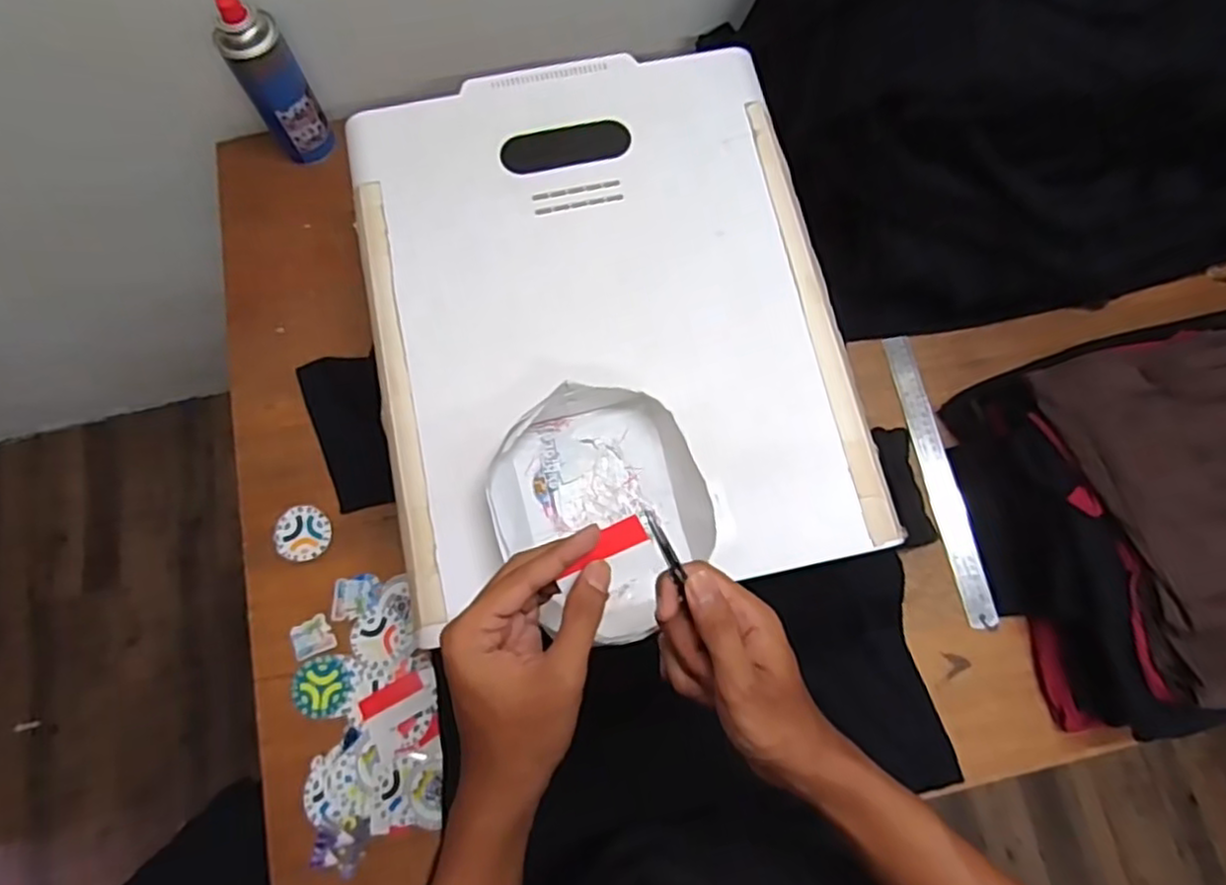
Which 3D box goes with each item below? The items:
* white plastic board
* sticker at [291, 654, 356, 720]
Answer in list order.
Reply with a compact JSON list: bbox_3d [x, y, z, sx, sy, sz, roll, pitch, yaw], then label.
[{"bbox_3d":[-0.010,-0.121,0.609,0.397,0.029,0.494,-10,74,-5],"label":"white plastic board"},{"bbox_3d":[-0.285,0.239,0.675,0.059,0.004,0.058,1,76,-3],"label":"sticker"}]

